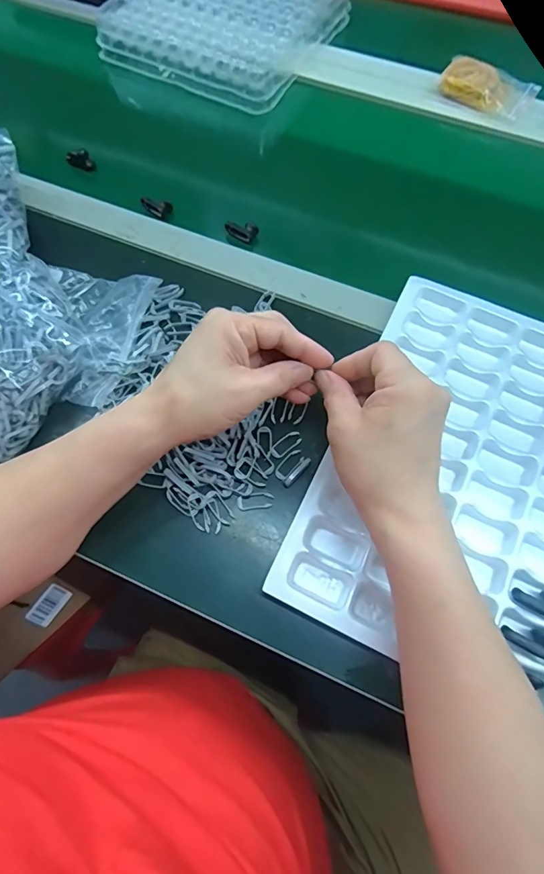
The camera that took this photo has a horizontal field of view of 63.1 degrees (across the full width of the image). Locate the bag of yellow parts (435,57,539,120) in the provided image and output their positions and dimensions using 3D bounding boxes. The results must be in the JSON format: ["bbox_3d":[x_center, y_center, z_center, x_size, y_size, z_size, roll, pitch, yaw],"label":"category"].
[{"bbox_3d":[0.275,-0.444,0.565,0.112,0.028,0.066,29,73,12],"label":"bag of yellow parts"}]

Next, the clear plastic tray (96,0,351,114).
[{"bbox_3d":[-0.062,-0.573,0.613,0.268,0.050,0.255,28,71,10],"label":"clear plastic tray"}]

